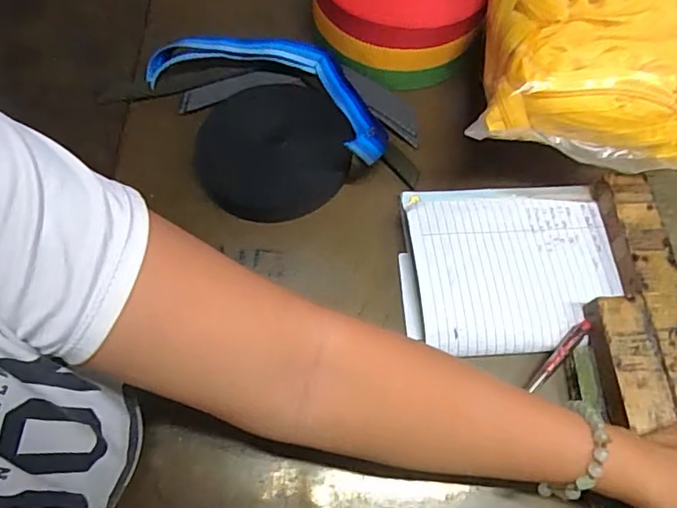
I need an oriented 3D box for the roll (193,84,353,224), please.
[{"bbox_3d":[-0.061,-0.093,0.479,0.137,0.033,0.133,1,65,-3],"label":"roll"}]

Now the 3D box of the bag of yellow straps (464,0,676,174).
[{"bbox_3d":[0.209,-0.198,0.416,0.187,0.093,0.237,8,64,0],"label":"bag of yellow straps"}]

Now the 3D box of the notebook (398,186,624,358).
[{"bbox_3d":[0.143,0.008,0.439,0.176,0.025,0.151,0,69,-6],"label":"notebook"}]

